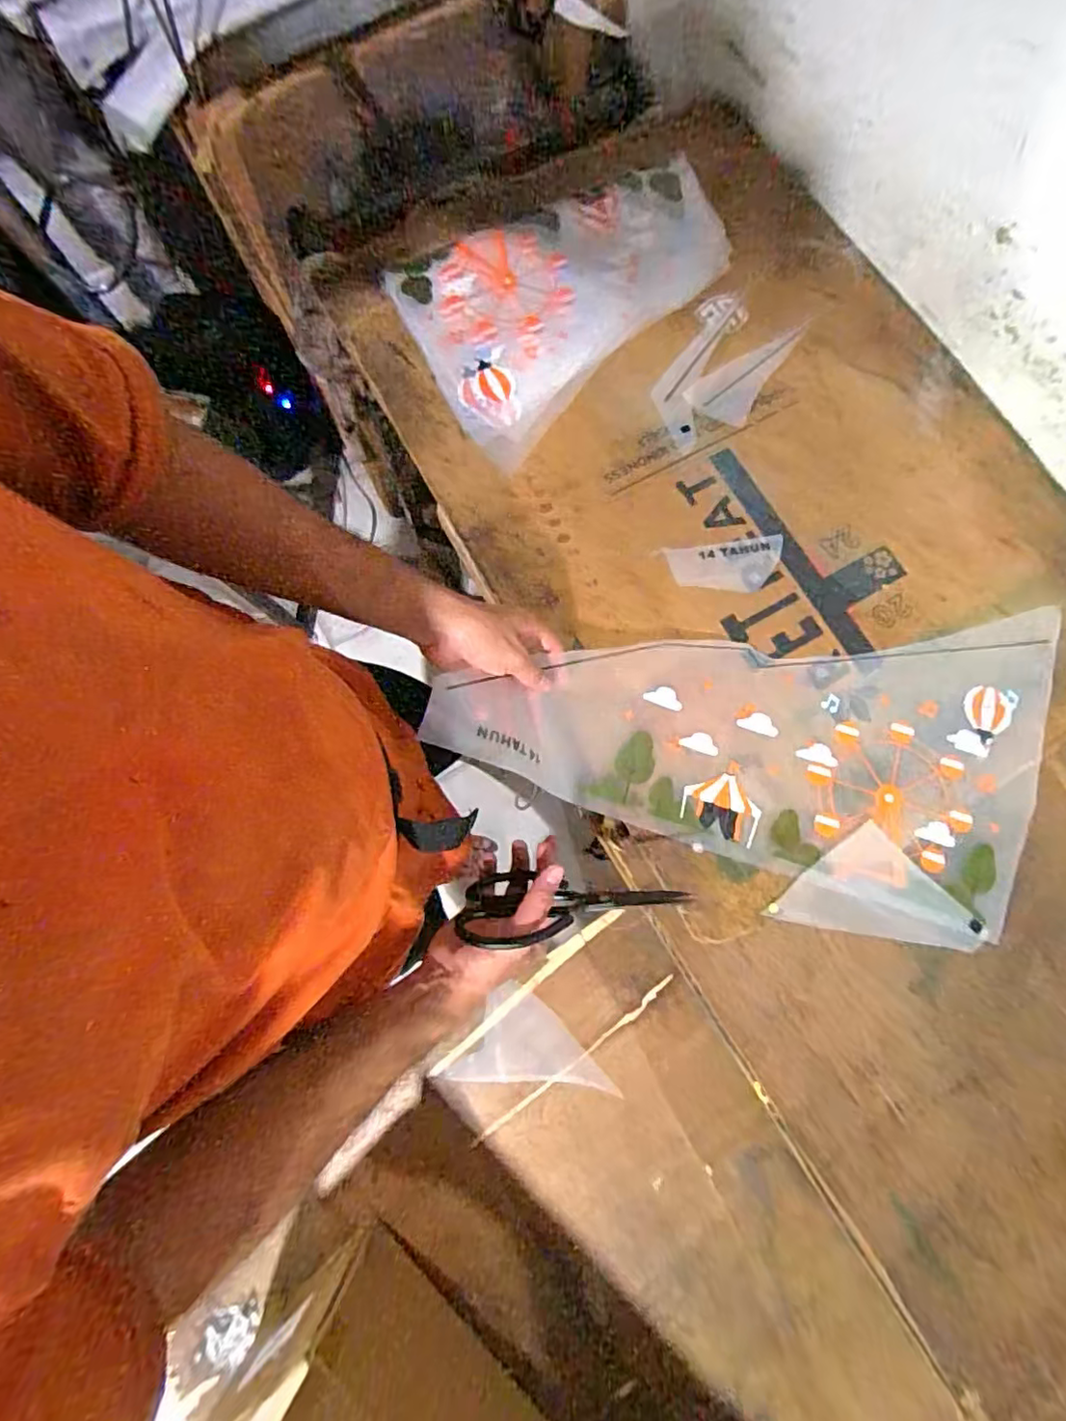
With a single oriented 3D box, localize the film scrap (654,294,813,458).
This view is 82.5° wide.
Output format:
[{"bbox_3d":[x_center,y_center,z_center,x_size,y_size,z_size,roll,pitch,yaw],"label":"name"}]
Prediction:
[{"bbox_3d":[0.212,-0.387,0.691,0.112,0.006,0.212,33,80,5],"label":"film scrap"}]

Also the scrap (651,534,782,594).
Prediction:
[{"bbox_3d":[0.202,-0.150,0.640,0.127,0.004,0.056,-7,79,-2],"label":"scrap"}]

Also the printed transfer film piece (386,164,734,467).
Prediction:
[{"bbox_3d":[0.046,-0.506,0.710,0.430,0.011,0.271,-38,82,-8],"label":"printed transfer film piece"}]

